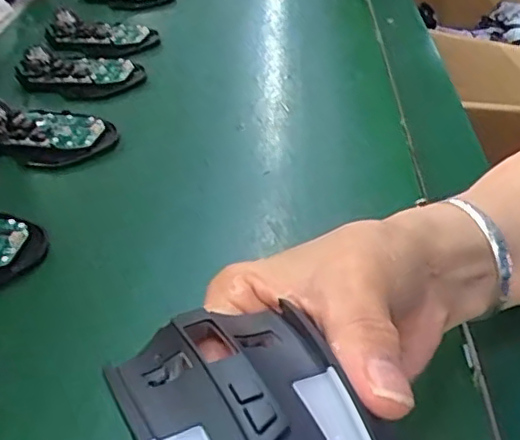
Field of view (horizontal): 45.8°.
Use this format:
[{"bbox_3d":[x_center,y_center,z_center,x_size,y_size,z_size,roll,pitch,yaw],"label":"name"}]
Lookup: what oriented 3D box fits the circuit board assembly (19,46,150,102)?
[{"bbox_3d":[-0.166,-0.141,0.562,0.114,0.026,0.065,13,41,19],"label":"circuit board assembly"}]

